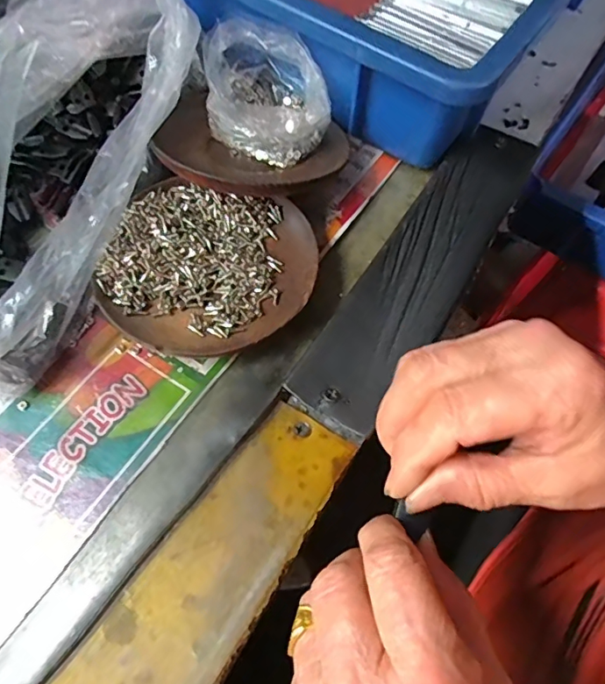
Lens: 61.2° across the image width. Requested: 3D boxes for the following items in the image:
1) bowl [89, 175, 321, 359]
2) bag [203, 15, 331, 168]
[{"bbox_3d":[-0.048,-0.039,0.272,0.106,0.018,0.100,1,64,-2],"label":"bowl"},{"bbox_3d":[-0.022,-0.145,0.309,0.067,0.050,0.086,-11,65,-8],"label":"bag"}]

